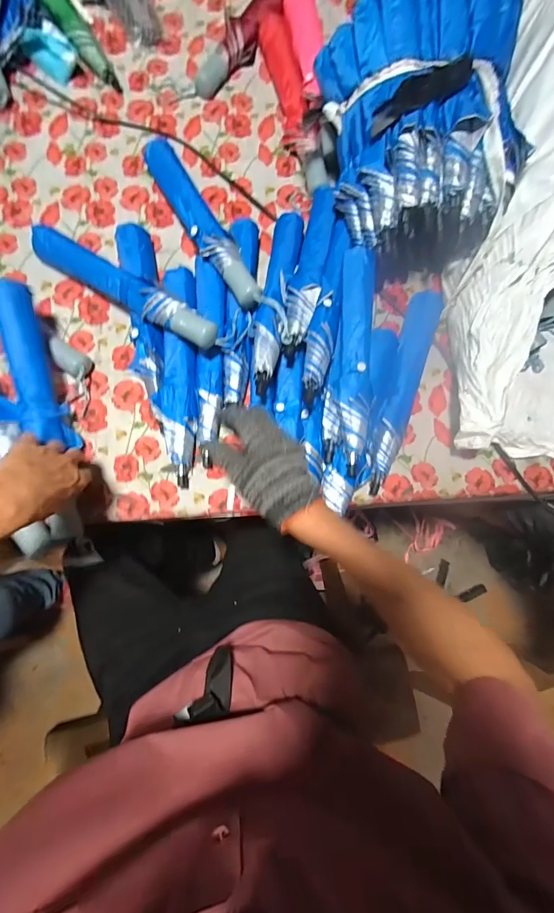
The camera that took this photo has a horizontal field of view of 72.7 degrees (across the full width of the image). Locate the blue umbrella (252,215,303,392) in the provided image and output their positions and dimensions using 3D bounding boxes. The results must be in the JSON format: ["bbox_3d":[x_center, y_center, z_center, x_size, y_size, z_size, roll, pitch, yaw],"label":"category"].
[{"bbox_3d":[-0.001,-0.246,0.563,0.045,0.036,0.324,9,67,0],"label":"blue umbrella"}]

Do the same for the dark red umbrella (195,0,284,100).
[{"bbox_3d":[-0.040,-0.808,0.696,0.056,0.042,0.350,28,81,3],"label":"dark red umbrella"}]

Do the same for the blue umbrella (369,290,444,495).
[{"bbox_3d":[0.194,-0.103,0.582,0.054,0.046,0.333,17,81,1],"label":"blue umbrella"}]

